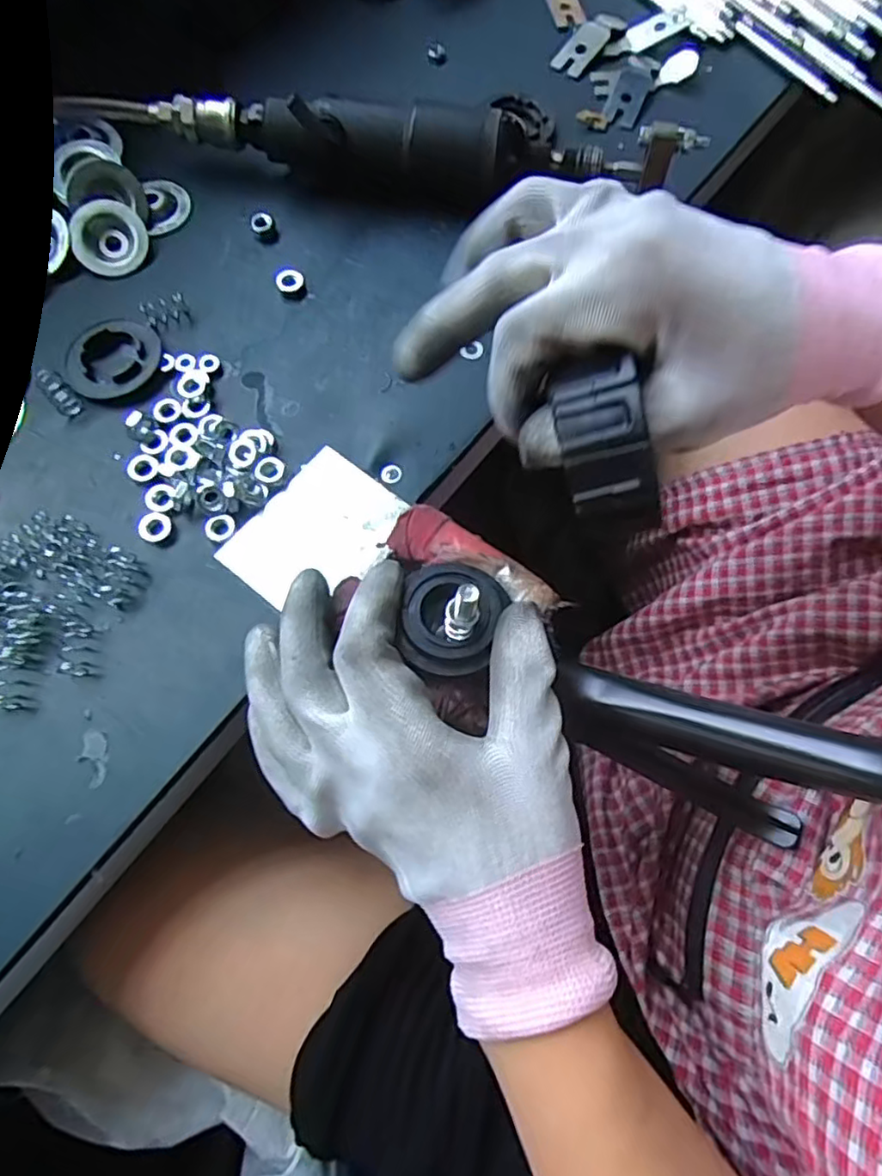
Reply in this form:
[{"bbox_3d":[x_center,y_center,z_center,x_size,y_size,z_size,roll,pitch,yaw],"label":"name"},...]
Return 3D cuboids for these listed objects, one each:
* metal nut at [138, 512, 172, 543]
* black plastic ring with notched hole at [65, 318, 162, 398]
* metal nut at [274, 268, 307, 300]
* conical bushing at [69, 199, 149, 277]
[{"bbox_3d":[-0.128,-0.027,0.286,0.013,0.006,0.014,0,71,-1],"label":"metal nut"},{"bbox_3d":[-0.161,-0.114,0.314,0.039,0.005,0.046,22,72,6],"label":"black plastic ring with notched hole"},{"bbox_3d":[-0.079,-0.160,0.334,0.015,0.006,0.015,-7,71,-4],"label":"metal nut"},{"bbox_3d":[-0.176,-0.186,0.339,0.039,0.005,0.037,0,92,-6],"label":"conical bushing"}]

